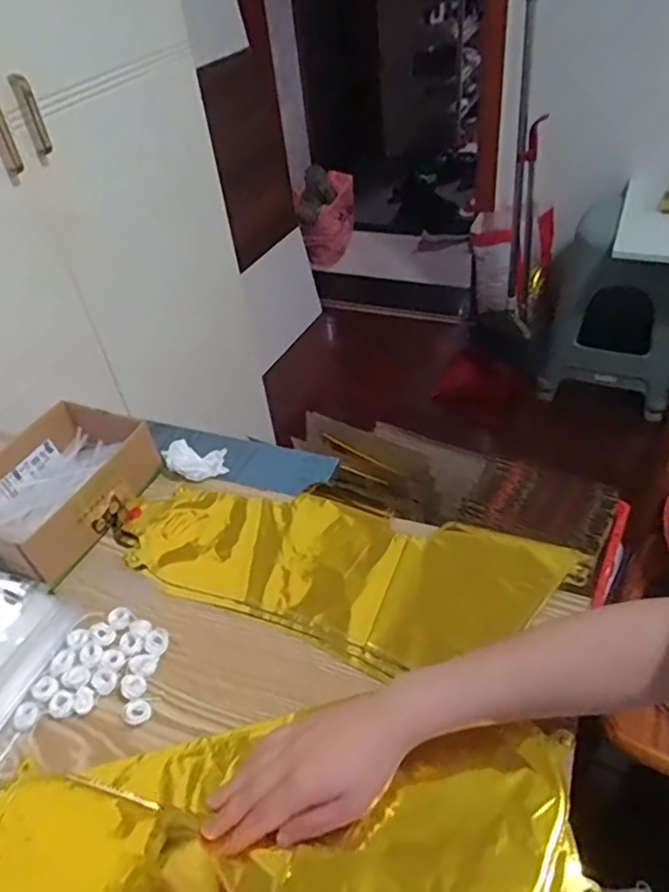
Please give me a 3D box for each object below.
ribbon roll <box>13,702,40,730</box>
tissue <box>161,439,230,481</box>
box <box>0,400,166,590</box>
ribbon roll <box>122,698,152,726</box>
[{"bbox_3d":[-0.243,0.212,0.495,0.022,0.004,0.020,-4,42,4],"label":"ribbon roll"},{"bbox_3d":[-0.156,0.019,0.704,0.069,0.040,0.062,-13,42,-6],"label":"tissue"},{"bbox_3d":[-0.283,0.037,0.643,0.140,0.052,0.187,16,47,24],"label":"box"},{"bbox_3d":[-0.154,0.207,0.488,0.020,0.010,0.017,-32,47,-25],"label":"ribbon roll"}]

